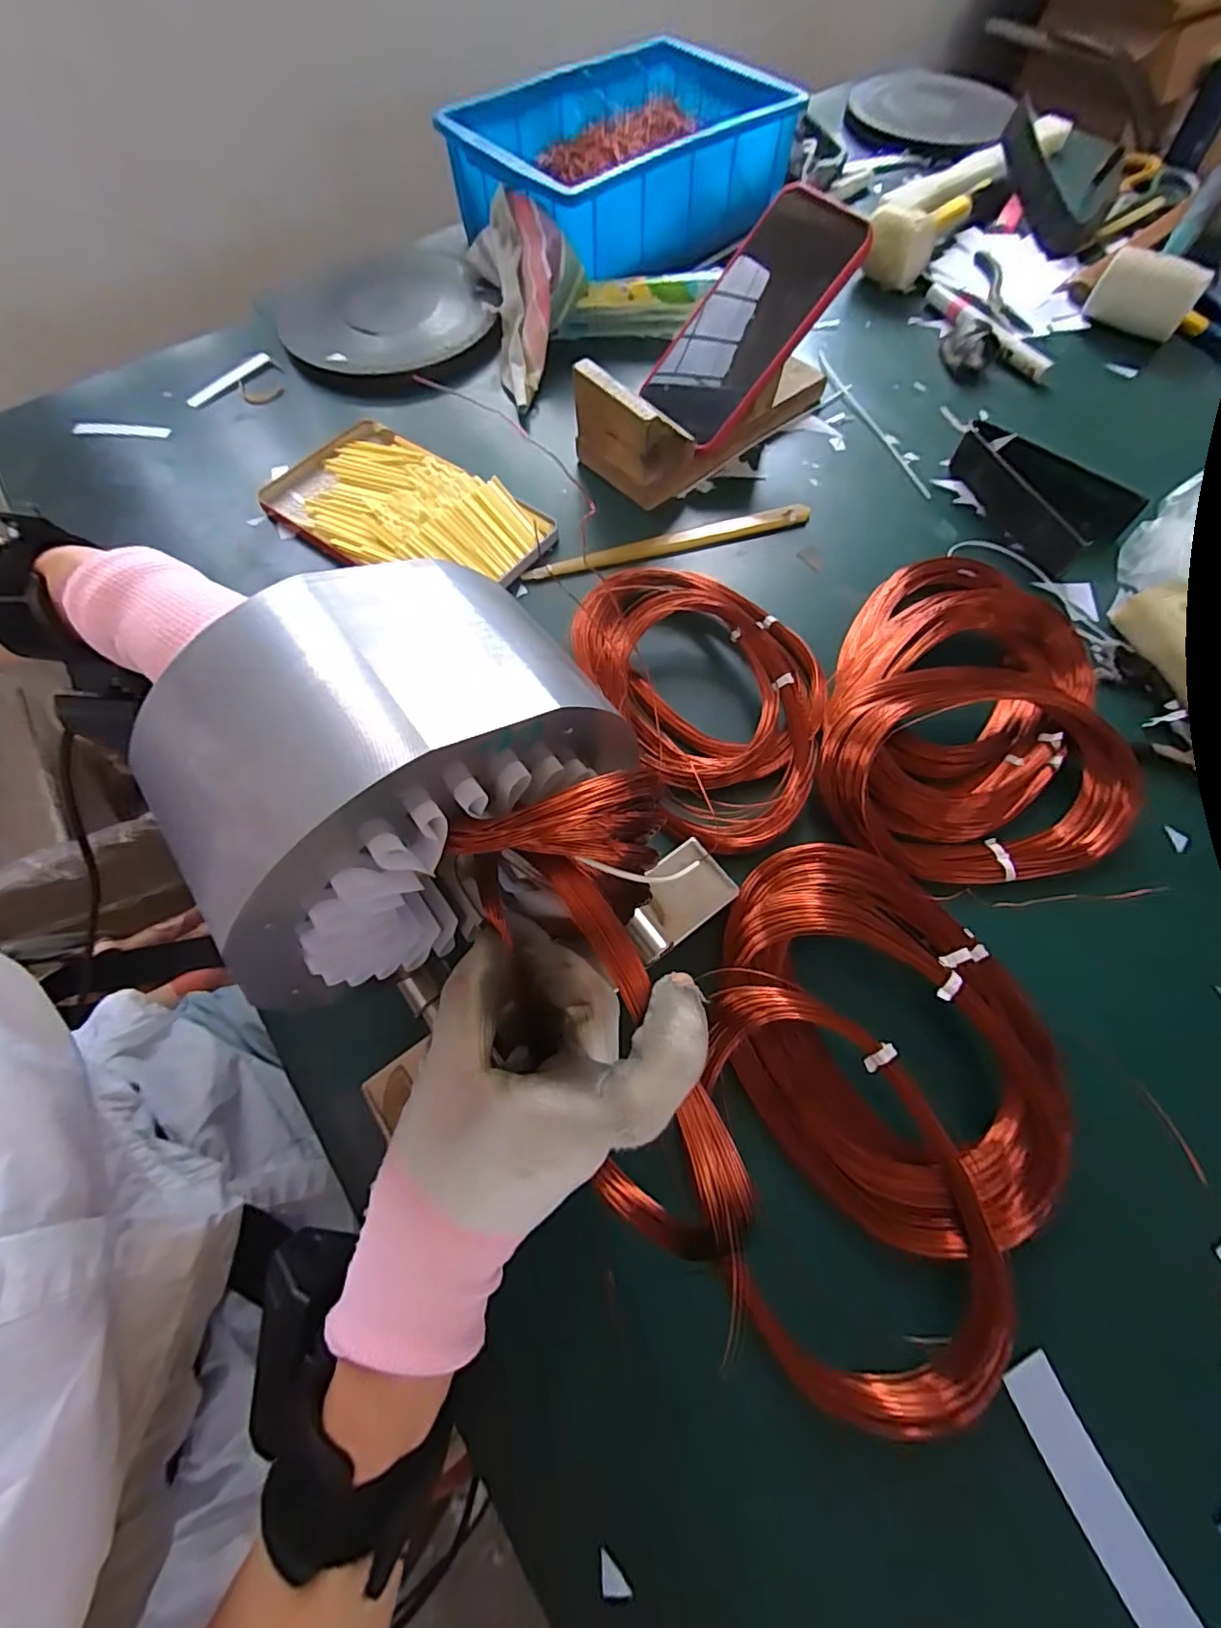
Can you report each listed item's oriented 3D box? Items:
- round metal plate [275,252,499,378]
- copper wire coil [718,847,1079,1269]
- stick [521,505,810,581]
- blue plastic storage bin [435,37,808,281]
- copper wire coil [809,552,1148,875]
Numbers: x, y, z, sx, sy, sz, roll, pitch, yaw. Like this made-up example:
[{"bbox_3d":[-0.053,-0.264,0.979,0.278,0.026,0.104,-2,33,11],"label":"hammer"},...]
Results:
[{"bbox_3d":[-0.208,-0.458,0.529,0.174,0.023,0.199,-22,68,-9],"label":"round metal plate"},{"bbox_3d":[0.125,0.099,0.272,0.134,0.026,0.173,-34,70,-13],"label":"copper wire coil"},{"bbox_3d":[0.042,-0.198,0.422,0.212,0.006,0.018,-14,67,-5],"label":"stick"},{"bbox_3d":[0.011,-0.618,0.552,0.195,0.079,0.303,42,73,17],"label":"blue plastic storage bin"},{"bbox_3d":[0.212,-0.072,0.342,0.152,0.036,0.222,11,67,6],"label":"copper wire coil"}]

